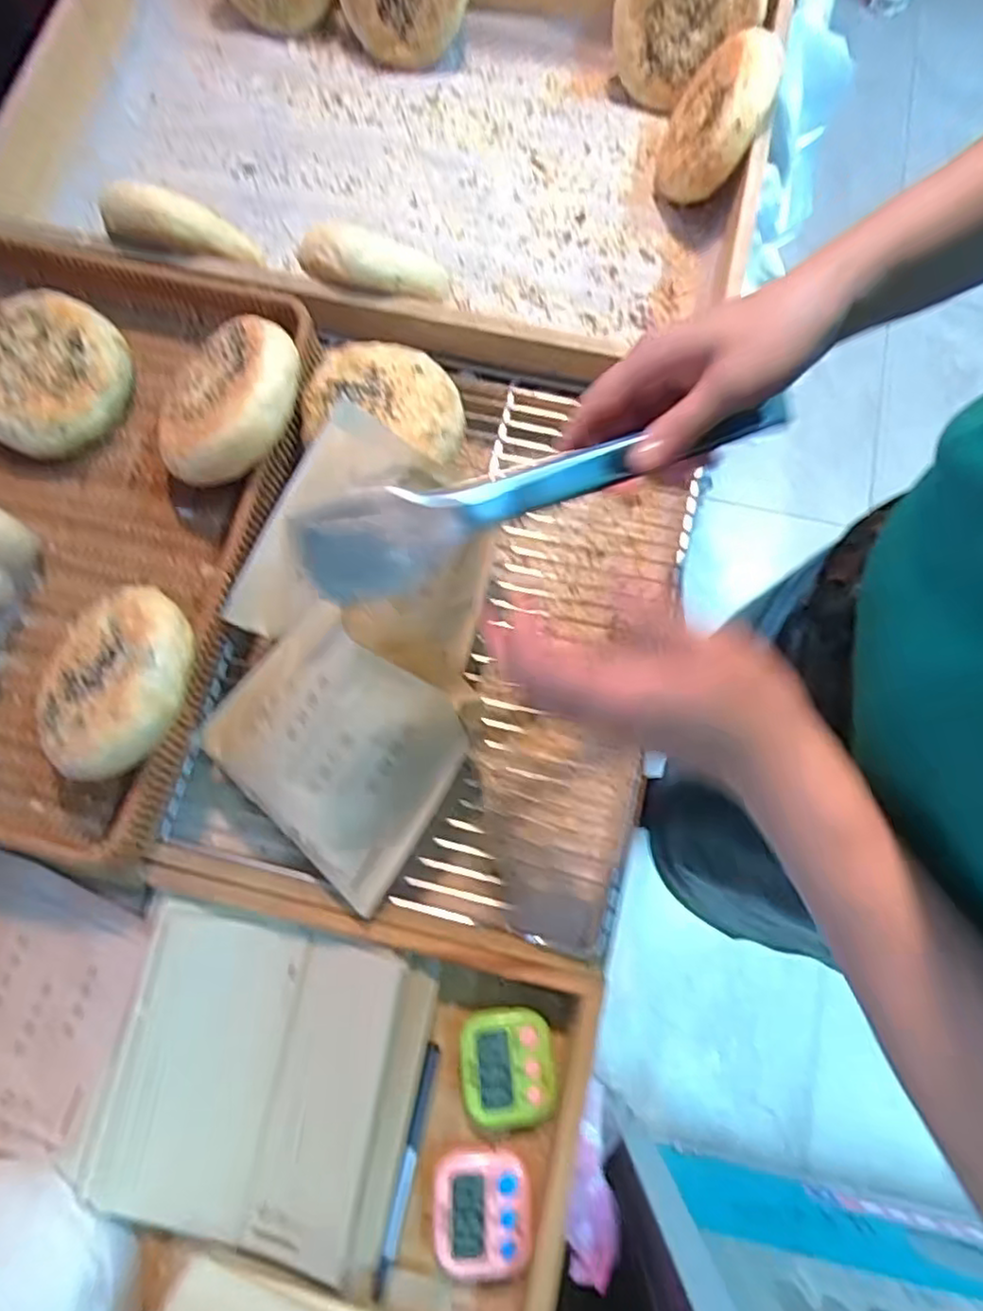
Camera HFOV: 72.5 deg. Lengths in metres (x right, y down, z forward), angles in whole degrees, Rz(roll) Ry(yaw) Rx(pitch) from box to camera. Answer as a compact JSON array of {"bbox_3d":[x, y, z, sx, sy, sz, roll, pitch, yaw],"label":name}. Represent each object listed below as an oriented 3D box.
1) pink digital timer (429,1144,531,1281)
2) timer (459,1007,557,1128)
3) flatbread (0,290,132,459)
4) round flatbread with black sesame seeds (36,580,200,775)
[{"bbox_3d":[-0.006,0.345,0.417,0.060,0.023,0.064,0,76,0],"label":"pink digital timer"},{"bbox_3d":[0.011,0.269,0.441,0.060,0.019,0.065,-3,76,0],"label":"timer"},{"bbox_3d":[-0.326,-0.205,0.495,0.112,0.042,0.114,0,76,0],"label":"flatbread"},{"bbox_3d":[-0.229,0.012,0.414,0.108,0.038,0.113,-12,63,24],"label":"round flatbread with black sesame seeds"}]

